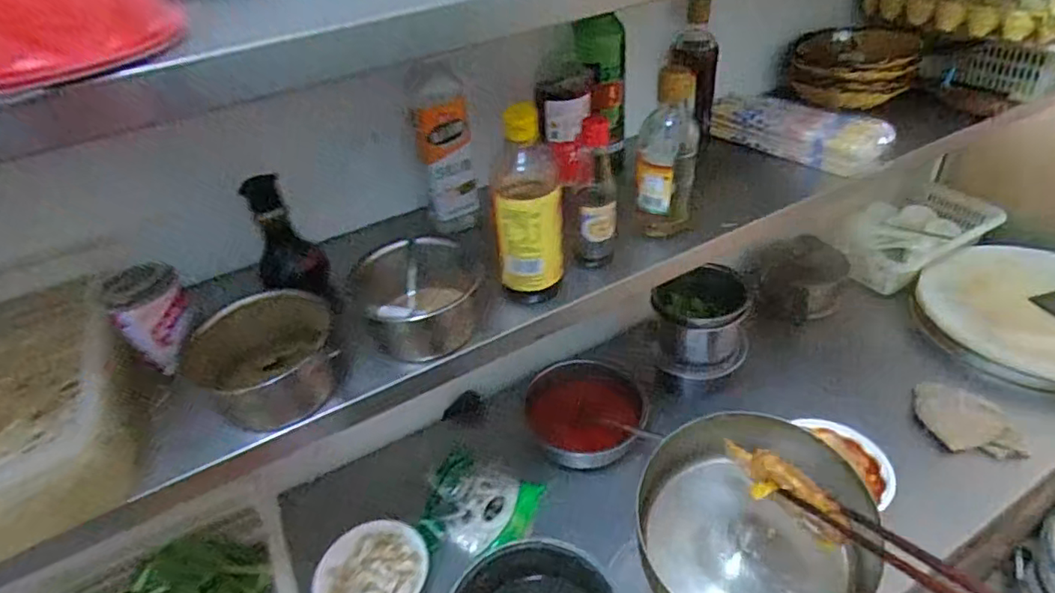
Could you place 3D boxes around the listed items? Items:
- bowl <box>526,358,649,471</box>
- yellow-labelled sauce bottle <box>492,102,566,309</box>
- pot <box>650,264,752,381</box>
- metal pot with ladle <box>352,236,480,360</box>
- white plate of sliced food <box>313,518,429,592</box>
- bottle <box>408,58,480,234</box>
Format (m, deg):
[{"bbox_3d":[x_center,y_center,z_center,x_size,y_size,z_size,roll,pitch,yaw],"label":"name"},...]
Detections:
[{"bbox_3d":[0.088,0.186,0.947,0.186,0.048,0.173,-5,38,4],"label":"bowl"},{"bbox_3d":[0.000,-0.088,0.597,0.072,0.207,0.072,-9,37,-2],"label":"yellow-labelled sauce bottle"},{"bbox_3d":[0.290,0.044,0.975,0.160,0.133,0.148,0,38,10],"label":"pot"},{"bbox_3d":[-0.113,0.005,0.611,0.134,0.074,0.126,-32,44,-29],"label":"metal pot with ladle"},{"bbox_3d":[-0.204,0.372,0.776,0.132,0.048,0.131,-5,38,4],"label":"white plate of sliced food"},{"bbox_3d":[-0.098,-0.169,0.714,0.067,0.212,0.054,-9,37,-2],"label":"bottle"}]

